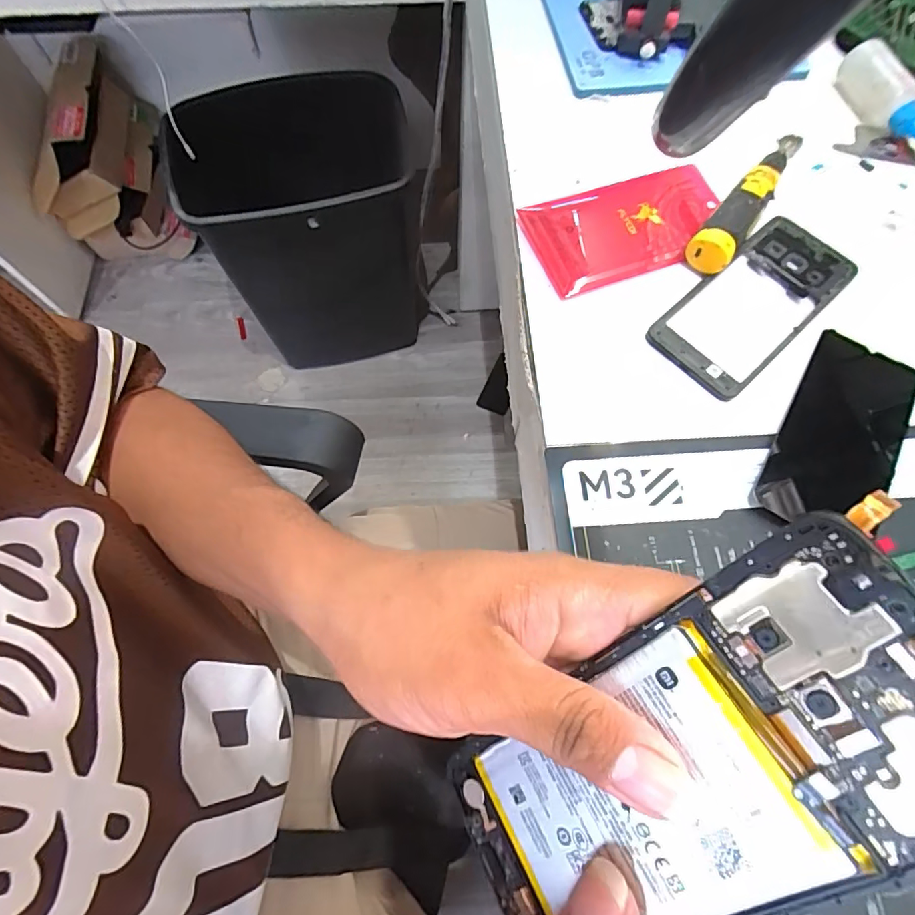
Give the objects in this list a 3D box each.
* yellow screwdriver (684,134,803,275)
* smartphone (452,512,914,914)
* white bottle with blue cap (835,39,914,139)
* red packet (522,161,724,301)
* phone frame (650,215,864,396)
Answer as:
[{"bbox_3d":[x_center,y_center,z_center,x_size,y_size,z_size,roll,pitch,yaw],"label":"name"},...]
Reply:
[{"bbox_3d":[0.231,-0.205,0.395,0.031,0.028,0.167,36,73,12],"label":"yellow screwdriver"},{"bbox_3d":[0.061,0.092,0.146,0.161,0.004,0.071,-47,57,26],"label":"smartphone"},{"bbox_3d":[0.367,-0.310,0.434,0.031,0.036,0.101,-10,69,-4],"label":"white bottle with blue cap"},{"bbox_3d":[0.135,-0.182,0.400,0.159,0.013,0.087,-19,76,-8],"label":"red packet"},{"bbox_3d":[0.219,-0.116,0.372,0.171,0.004,0.075,-40,74,-15],"label":"phone frame"}]

